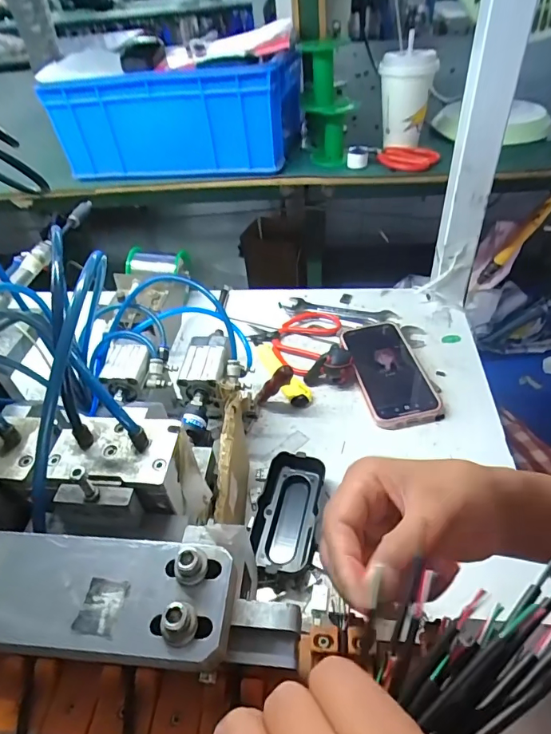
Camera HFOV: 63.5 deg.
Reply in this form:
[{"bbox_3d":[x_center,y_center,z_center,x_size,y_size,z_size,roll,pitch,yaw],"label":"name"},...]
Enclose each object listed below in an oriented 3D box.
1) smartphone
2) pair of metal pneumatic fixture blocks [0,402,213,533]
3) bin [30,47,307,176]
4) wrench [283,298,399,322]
[{"bbox_3d":[0.131,-0.002,0.525,0.079,0.018,0.170,-9,43,-3],"label":"smartphone"},{"bbox_3d":[-0.118,0.062,0.260,0.153,0.053,0.067,3,44,9],"label":"pair of metal pneumatic fixture blocks"},{"bbox_3d":[-0.139,-0.383,0.660,0.334,0.127,0.211,4,44,10],"label":"bin"},{"bbox_3d":[0.090,-0.078,0.614,0.150,0.009,0.030,8,45,15],"label":"wrench"}]

